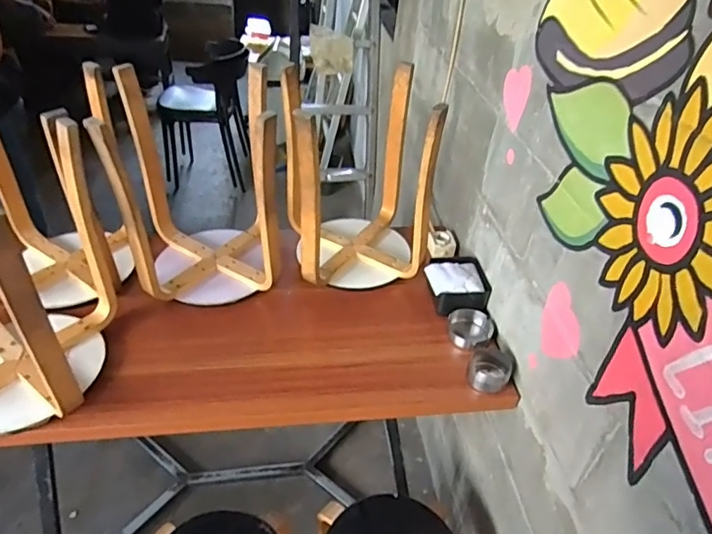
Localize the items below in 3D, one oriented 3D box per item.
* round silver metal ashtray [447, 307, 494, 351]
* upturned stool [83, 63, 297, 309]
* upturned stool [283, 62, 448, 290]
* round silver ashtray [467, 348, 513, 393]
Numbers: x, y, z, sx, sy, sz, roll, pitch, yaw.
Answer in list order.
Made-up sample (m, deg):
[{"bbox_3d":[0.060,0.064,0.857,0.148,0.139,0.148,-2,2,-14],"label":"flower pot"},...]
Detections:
[{"bbox_3d":[0.246,0.134,1.118,0.099,0.050,0.098,4,37,-3],"label":"round silver metal ashtray"},{"bbox_3d":[-0.317,-0.162,1.132,0.357,0.428,0.308,-2,38,-10],"label":"upturned stool"},{"bbox_3d":[-0.002,-0.190,1.201,0.297,0.441,0.298,-4,38,-12],"label":"upturned stool"},{"bbox_3d":[0.267,0.205,1.032,0.079,0.043,0.083,4,37,-3],"label":"round silver ashtray"}]

